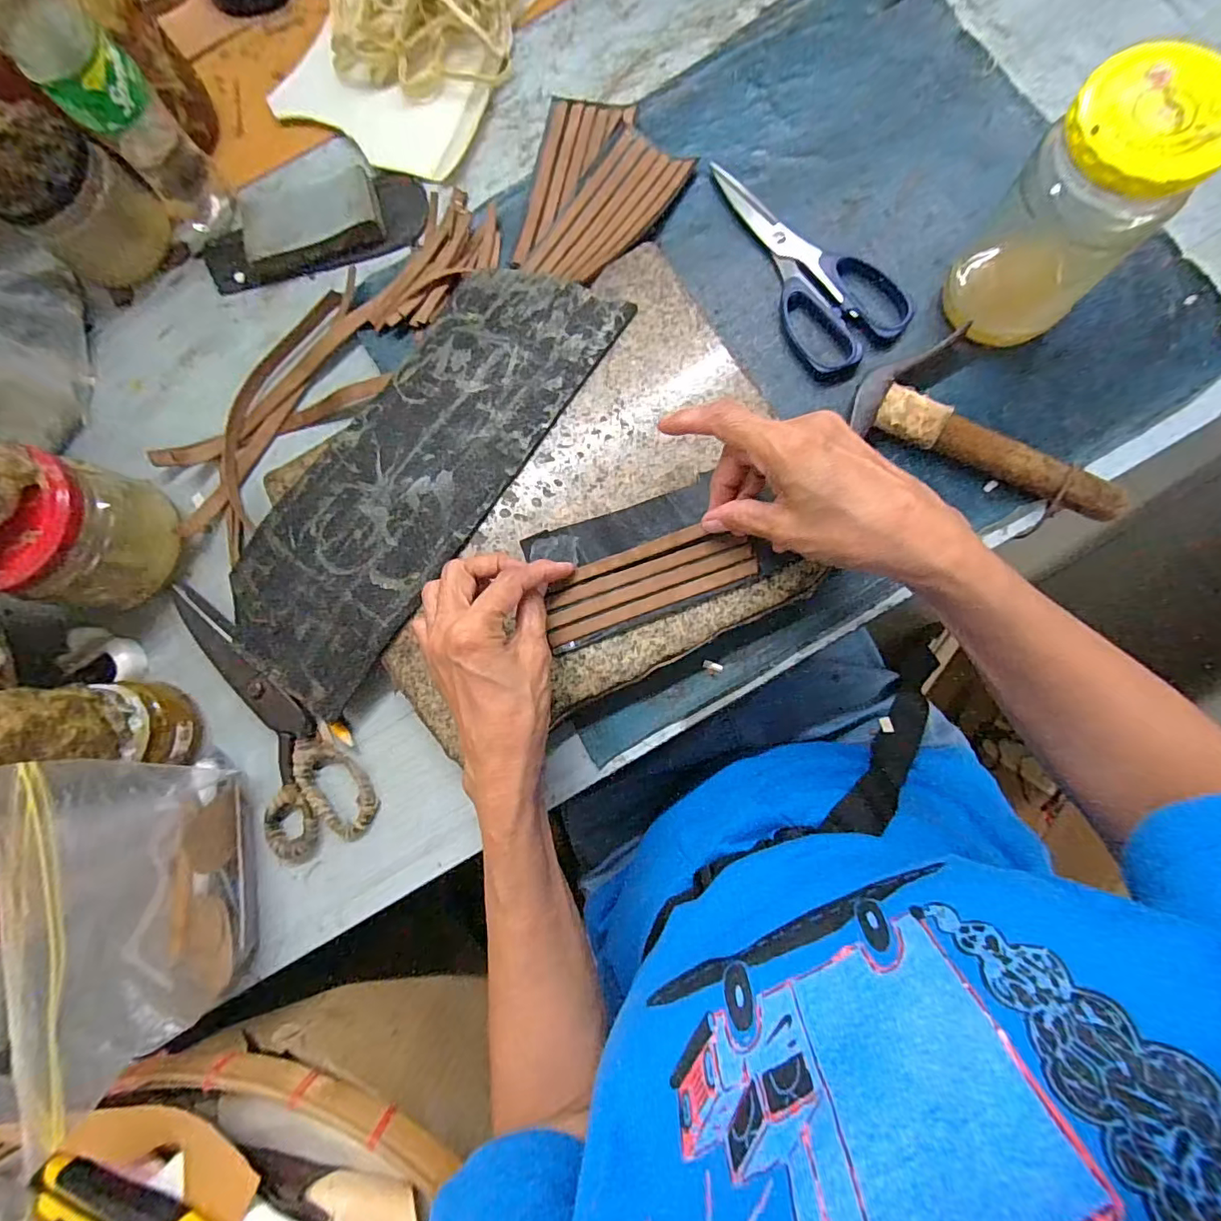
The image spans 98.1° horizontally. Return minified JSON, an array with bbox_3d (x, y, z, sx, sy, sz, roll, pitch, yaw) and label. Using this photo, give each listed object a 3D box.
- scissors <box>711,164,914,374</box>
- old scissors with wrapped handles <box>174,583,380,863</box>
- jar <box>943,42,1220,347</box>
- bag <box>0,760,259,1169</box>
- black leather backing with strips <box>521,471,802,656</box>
[{"bbox_3d":[0.143,-0.259,0.383,0.077,0.010,0.178,-26,82,3],"label":"scissors"},{"bbox_3d":[-0.249,0.077,0.381,0.075,0.022,0.216,-36,82,1],"label":"old scissors with wrapped handles"},{"bbox_3d":[0.259,-0.220,0.301,0.074,0.131,0.070,-1,84,6],"label":"jar"},{"bbox_3d":[-0.274,0.166,0.310,0.047,0.141,0.166,-9,83,5],"label":"bag"},{"bbox_3d":[0.025,-0.035,0.340,0.148,0.008,0.077,-20,82,4],"label":"black leather backing with strips"}]

